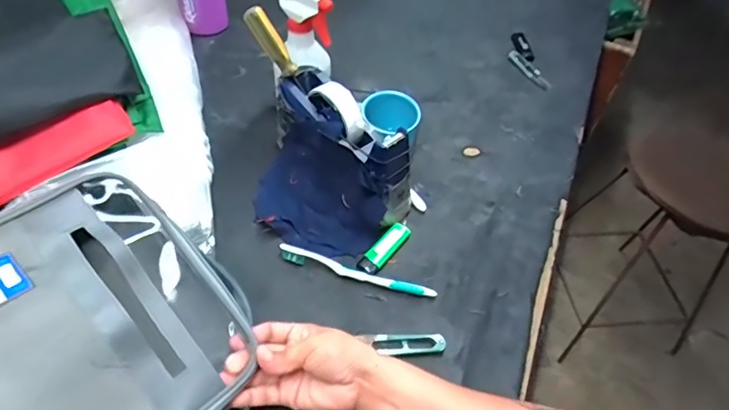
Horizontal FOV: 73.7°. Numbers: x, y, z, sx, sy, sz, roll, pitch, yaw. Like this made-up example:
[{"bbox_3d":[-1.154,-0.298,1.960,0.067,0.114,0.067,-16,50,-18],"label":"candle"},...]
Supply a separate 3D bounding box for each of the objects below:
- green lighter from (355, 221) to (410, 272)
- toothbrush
[{"bbox_3d":[0.024,0.050,0.570,0.025,0.012,0.078,33,53,21],"label":"green lighter"},{"bbox_3d":[-0.010,0.076,0.543,0.178,0.014,0.015,16,49,8],"label":"toothbrush"}]

